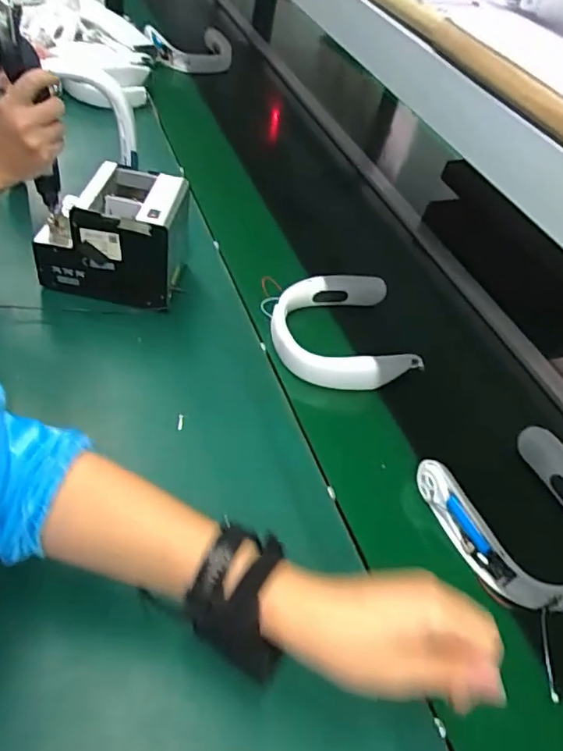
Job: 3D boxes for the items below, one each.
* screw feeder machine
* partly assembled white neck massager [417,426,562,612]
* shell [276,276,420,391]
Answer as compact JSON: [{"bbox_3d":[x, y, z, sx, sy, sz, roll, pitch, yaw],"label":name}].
[{"bbox_3d":[-0.230,-0.194,0.761,0.180,0.135,0.119,7,44,2],"label":"screw feeder machine"},{"bbox_3d":[0.293,0.163,0.639,0.204,0.059,0.191,-15,48,-20],"label":"partly assembled white neck massager"},{"bbox_3d":[0.083,-0.064,0.798,0.192,0.065,0.196,-6,45,-11],"label":"shell"}]

